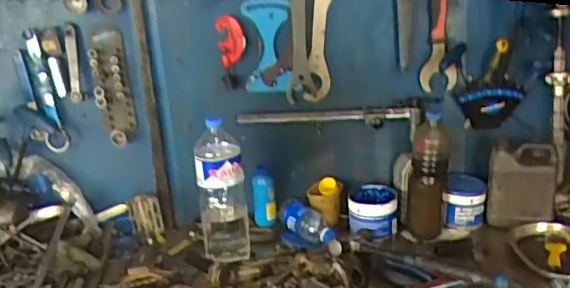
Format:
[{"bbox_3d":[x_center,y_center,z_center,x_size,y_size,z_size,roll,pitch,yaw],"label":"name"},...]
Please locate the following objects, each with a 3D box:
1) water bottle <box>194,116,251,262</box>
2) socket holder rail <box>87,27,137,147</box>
[{"bbox_3d":[-0.127,0.094,1.172,0.098,0.270,0.107,-6,18,-6],"label":"water bottle"},{"bbox_3d":[-0.377,-0.124,1.259,0.075,0.248,0.044,-7,16,-14],"label":"socket holder rail"}]

